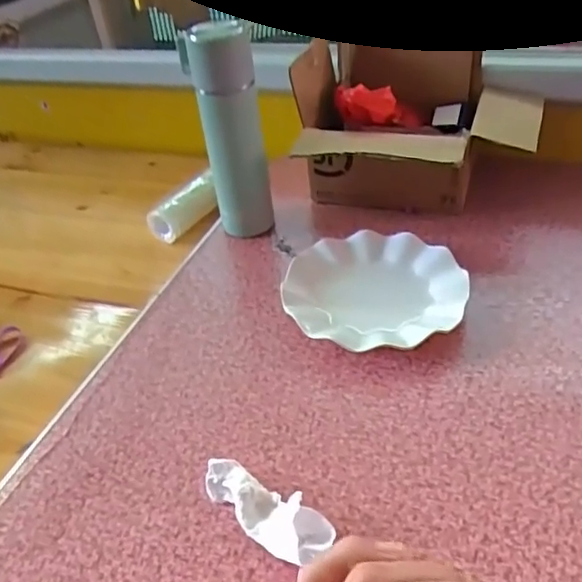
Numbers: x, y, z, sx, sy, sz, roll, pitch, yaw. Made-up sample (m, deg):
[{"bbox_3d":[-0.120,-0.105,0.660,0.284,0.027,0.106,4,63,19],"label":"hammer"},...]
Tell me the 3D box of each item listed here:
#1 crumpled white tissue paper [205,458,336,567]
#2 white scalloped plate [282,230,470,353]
[{"bbox_3d":[-0.021,0.159,0.435,0.103,0.028,0.036,20,46,30],"label":"crumpled white tissue paper"},{"bbox_3d":[0.088,0.001,0.617,0.178,0.029,0.177,-4,38,3],"label":"white scalloped plate"}]

